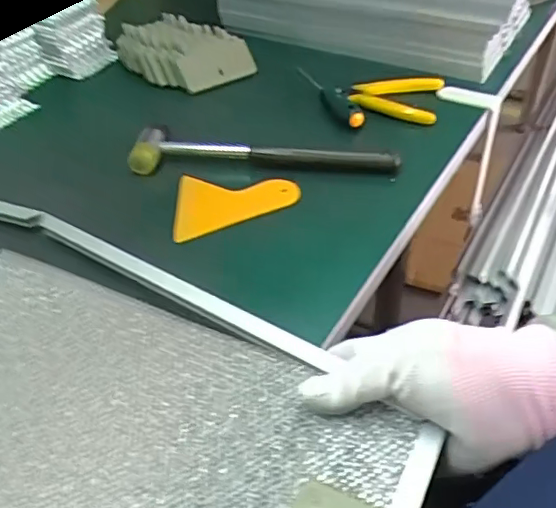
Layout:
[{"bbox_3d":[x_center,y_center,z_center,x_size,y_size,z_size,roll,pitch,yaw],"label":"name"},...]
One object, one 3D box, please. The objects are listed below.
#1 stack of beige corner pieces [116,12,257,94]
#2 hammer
[{"bbox_3d":[-0.112,-0.237,0.668,0.157,0.048,0.093,28,51,29],"label":"stack of beige corner pieces"},{"bbox_3d":[-0.012,-0.095,0.518,0.233,0.027,0.051,-1,43,2],"label":"hammer"}]

